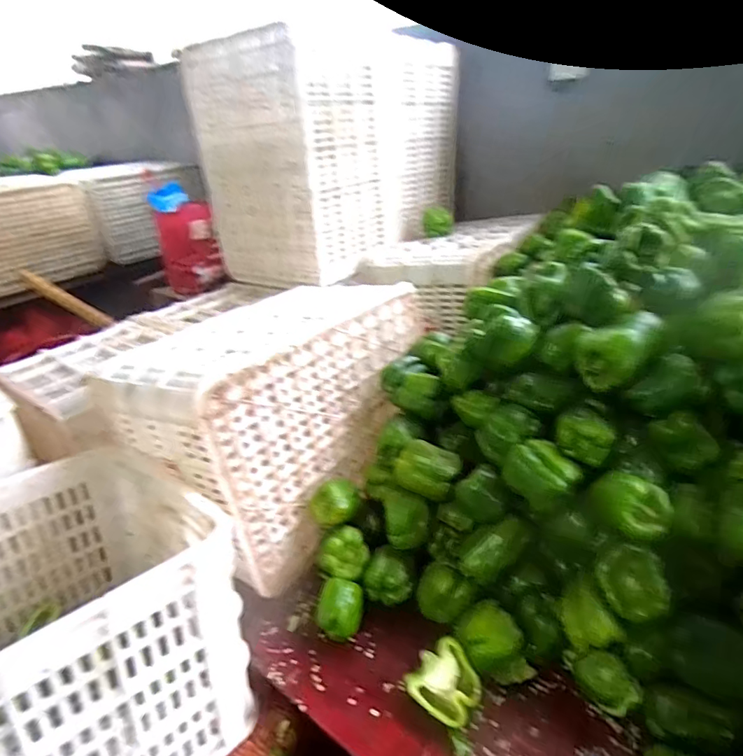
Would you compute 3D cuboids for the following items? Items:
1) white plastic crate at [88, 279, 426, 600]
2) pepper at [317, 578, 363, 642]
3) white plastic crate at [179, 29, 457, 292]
[{"bbox_3d":[-0.169,0.036,0.880,0.372,0.318,0.532,5,27,36],"label":"white plastic crate"},{"bbox_3d":[-0.040,0.304,0.628,0.054,0.061,0.066,3,31,12],"label":"pepper"},{"bbox_3d":[-0.093,-0.543,1.207,0.361,0.454,0.561,21,38,36],"label":"white plastic crate"}]

